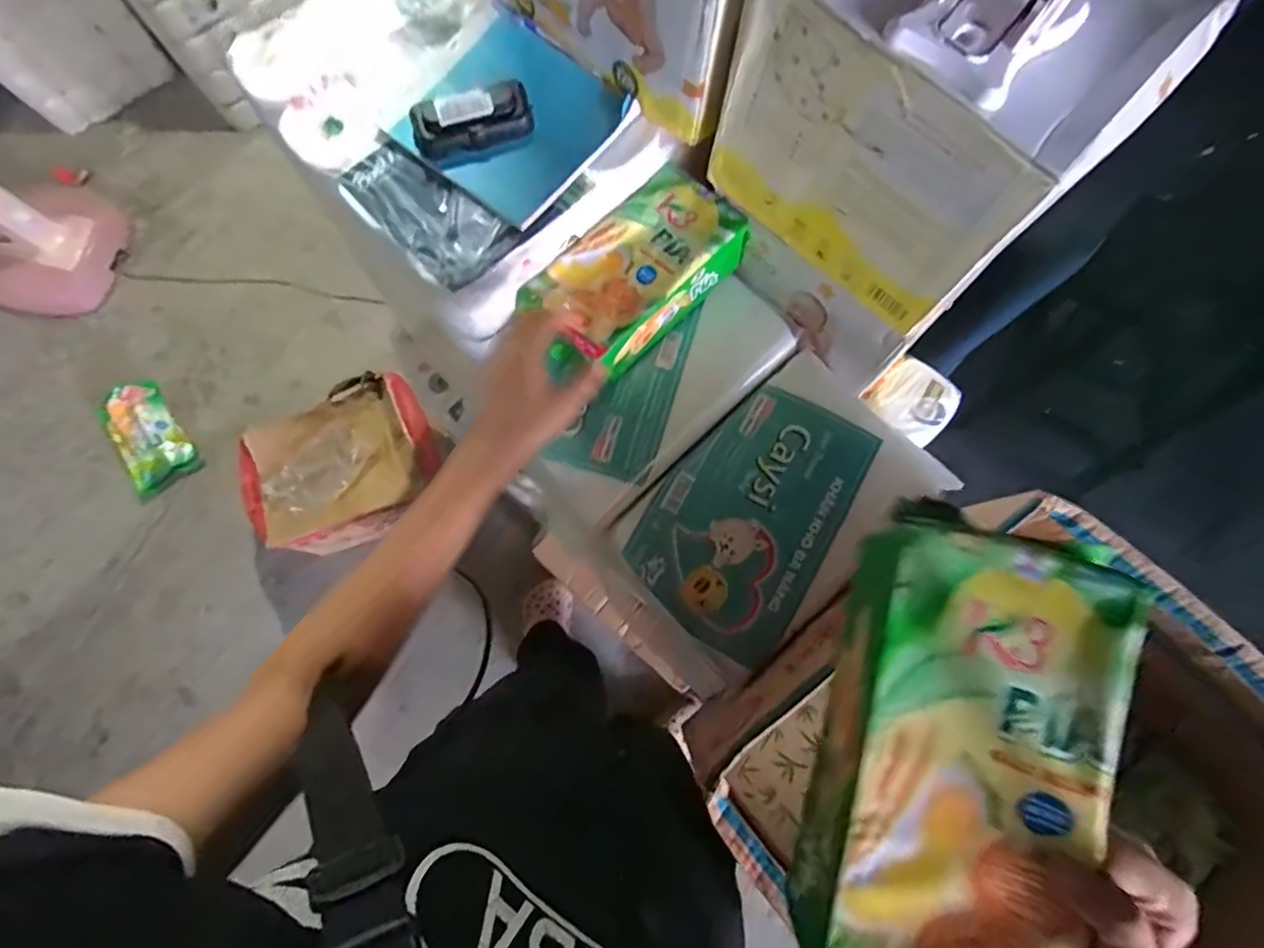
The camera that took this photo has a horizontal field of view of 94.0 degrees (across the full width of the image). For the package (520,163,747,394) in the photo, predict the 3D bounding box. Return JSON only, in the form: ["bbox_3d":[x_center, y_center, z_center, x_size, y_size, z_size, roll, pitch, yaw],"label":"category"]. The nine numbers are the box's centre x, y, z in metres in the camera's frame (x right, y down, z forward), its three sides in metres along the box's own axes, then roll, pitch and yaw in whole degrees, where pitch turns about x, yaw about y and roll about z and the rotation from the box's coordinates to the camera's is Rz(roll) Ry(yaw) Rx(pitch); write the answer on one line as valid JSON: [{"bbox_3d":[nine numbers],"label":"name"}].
[{"bbox_3d":[0.004,-0.202,0.594,0.207,0.066,0.110,-42,80,-9],"label":"package"}]

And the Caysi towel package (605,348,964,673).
[{"bbox_3d":[0.151,0.032,0.607,0.302,0.061,0.201,-42,80,-9],"label":"Caysi towel package"}]

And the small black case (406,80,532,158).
[{"bbox_3d":[-0.145,-0.322,0.535,0.107,0.028,0.048,-18,77,-4],"label":"small black case"}]

